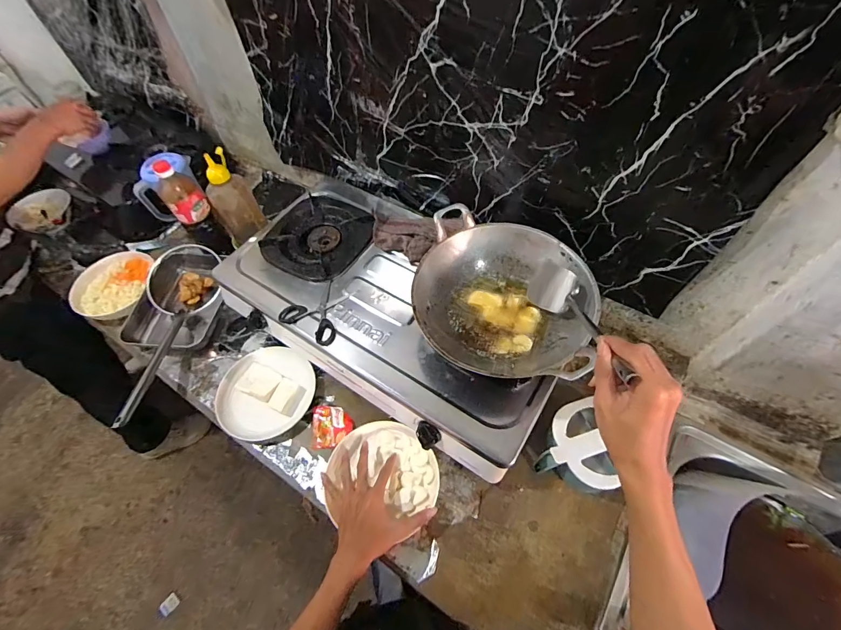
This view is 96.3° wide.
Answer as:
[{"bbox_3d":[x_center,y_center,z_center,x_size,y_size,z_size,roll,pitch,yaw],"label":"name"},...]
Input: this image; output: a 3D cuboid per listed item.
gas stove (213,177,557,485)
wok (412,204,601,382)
[{"bbox_3d":[-0.061,-0.006,0.747,0.668,0.114,0.330,33,65,21],"label":"gas stove"},{"bbox_3d":[0.136,-0.028,0.626,0.277,0.086,0.285,8,59,8],"label":"wok"}]

